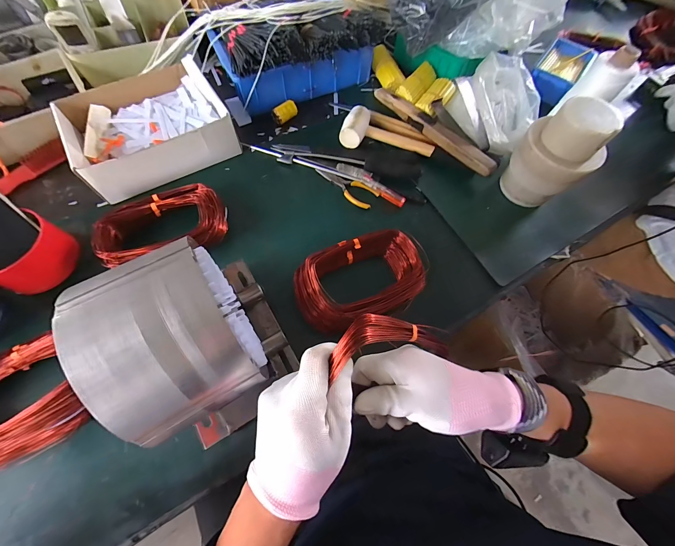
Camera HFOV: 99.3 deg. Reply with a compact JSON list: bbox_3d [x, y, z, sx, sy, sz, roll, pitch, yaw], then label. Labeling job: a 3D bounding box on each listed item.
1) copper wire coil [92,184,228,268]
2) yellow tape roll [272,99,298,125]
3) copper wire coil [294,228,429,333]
[{"bbox_3d":[-0.263,-0.076,0.436,0.174,0.034,0.106,-15,69,-9],"label":"copper wire coil"},{"bbox_3d":[-0.104,-0.317,0.566,0.048,0.023,0.028,-32,73,-14],"label":"yellow tape roll"},{"bbox_3d":[0.034,0.008,0.423,0.190,0.052,0.117,-22,71,-11],"label":"copper wire coil"}]

